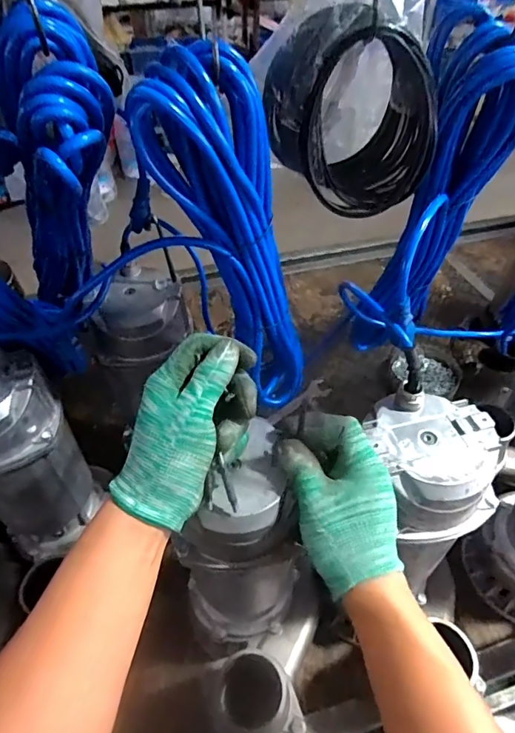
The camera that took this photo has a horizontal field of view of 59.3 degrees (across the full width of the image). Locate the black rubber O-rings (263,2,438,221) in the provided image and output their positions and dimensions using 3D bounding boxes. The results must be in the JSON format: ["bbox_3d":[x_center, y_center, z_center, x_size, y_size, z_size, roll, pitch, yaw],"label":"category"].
[{"bbox_3d":[0.073,-0.190,0.351,0.130,0.132,0.046,-1,46,0],"label":"black rubber O-rings"}]

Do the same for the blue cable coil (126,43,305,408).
[{"bbox_3d":[-0.018,-0.105,0.406,0.107,0.319,0.075,-37,51,-7],"label":"blue cable coil"}]

